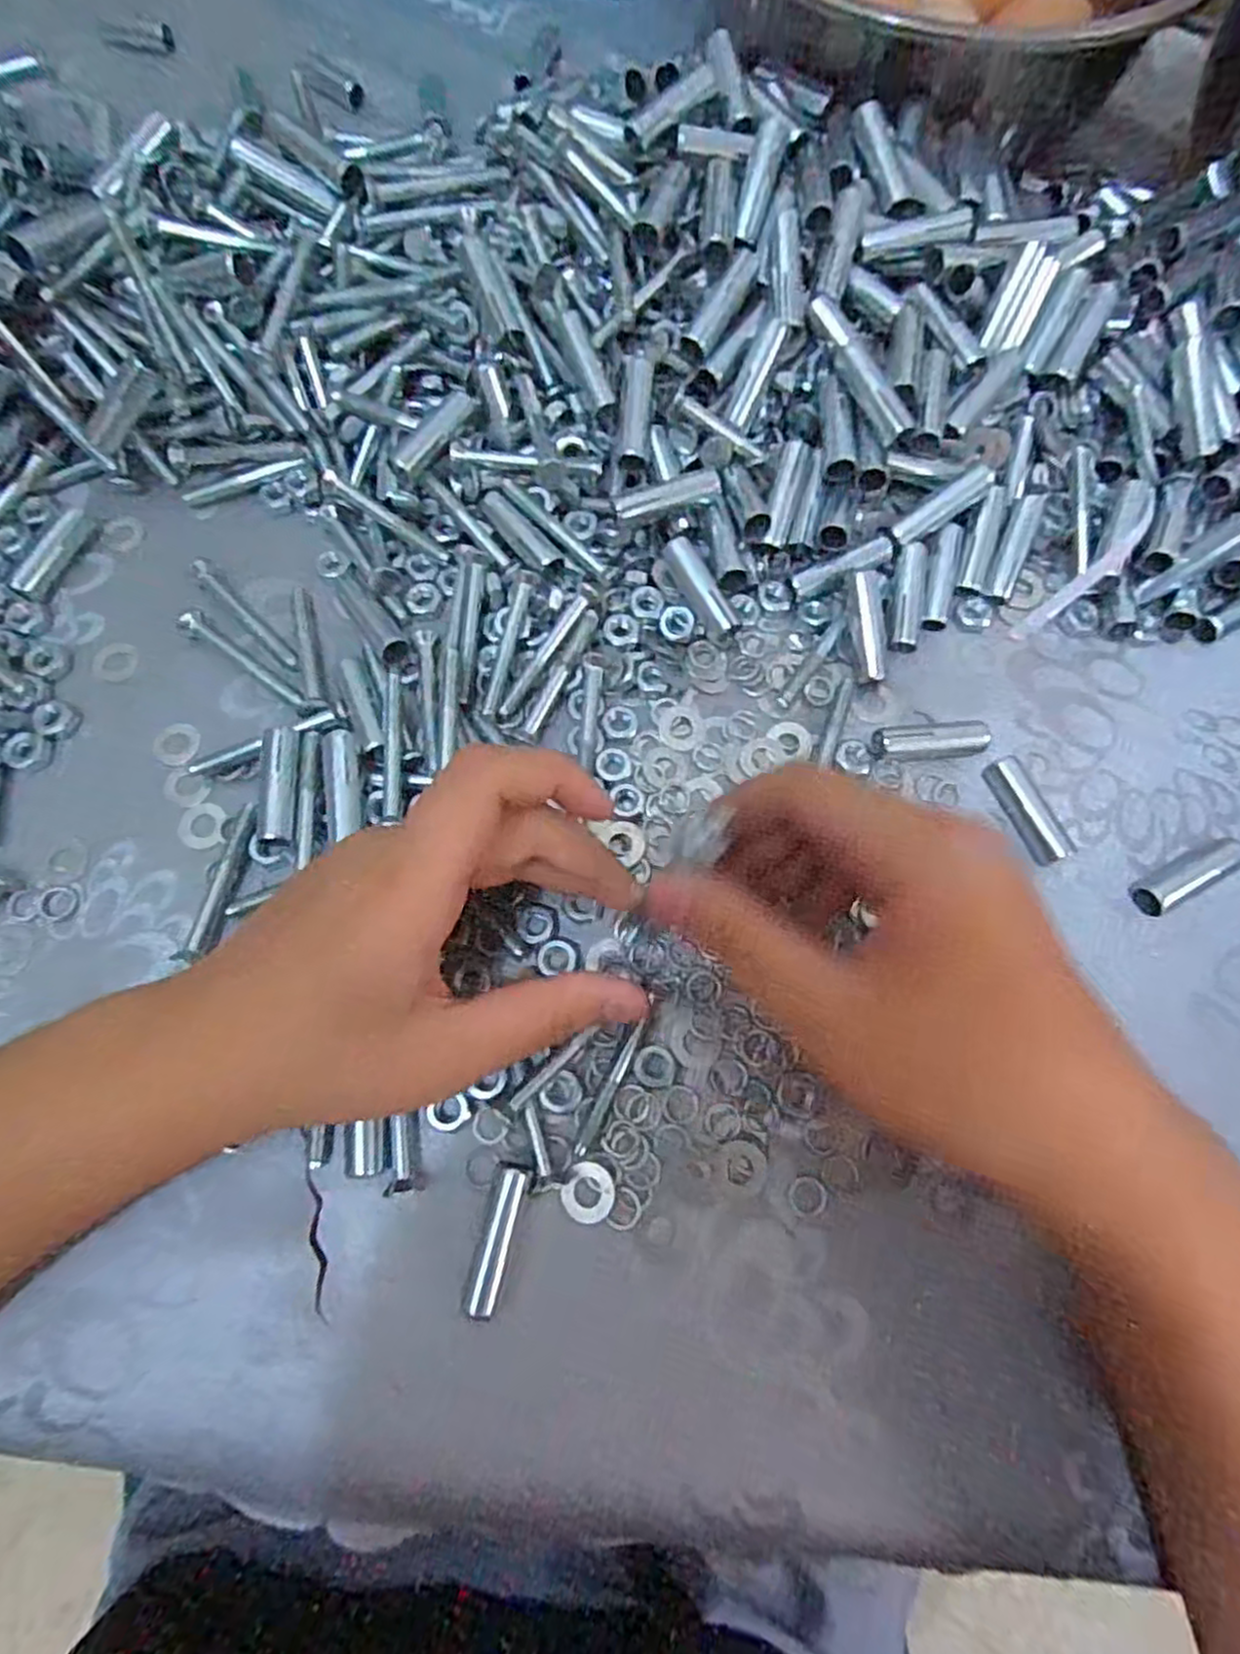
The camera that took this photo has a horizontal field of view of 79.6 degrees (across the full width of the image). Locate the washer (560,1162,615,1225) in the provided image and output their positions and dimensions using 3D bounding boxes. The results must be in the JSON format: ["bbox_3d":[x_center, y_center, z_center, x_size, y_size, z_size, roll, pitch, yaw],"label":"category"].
[{"bbox_3d":[-0.009,0.107,0.218,0.015,0.004,0.016,0,72,-1],"label":"washer"}]

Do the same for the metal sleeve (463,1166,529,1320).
[{"bbox_3d":[-0.035,0.117,0.213,0.009,0.008,0.038,14,72,3],"label":"metal sleeve"}]

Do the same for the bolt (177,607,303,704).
[{"bbox_3d":[-0.136,-0.060,0.268,0.057,0.008,0.009,35,75,9],"label":"bolt"}]

